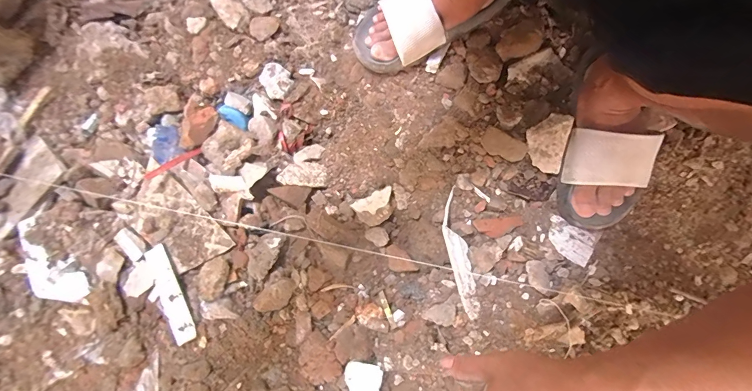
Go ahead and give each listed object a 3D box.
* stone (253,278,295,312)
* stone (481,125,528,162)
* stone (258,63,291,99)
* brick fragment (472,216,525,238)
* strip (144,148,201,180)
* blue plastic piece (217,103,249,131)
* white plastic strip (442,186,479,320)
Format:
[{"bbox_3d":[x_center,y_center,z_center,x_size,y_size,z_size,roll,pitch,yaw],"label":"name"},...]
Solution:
[{"bbox_3d":[-0.136,0.136,0.468,0.059,0.020,0.032,-29,78,-7],"label":"stone"},{"bbox_3d":[0.190,-0.075,0.516,0.066,0.010,0.037,35,79,9],"label":"stone"},{"bbox_3d":[-0.156,-0.181,0.534,0.043,0.015,0.053,-32,78,-7],"label":"stone"},{"bbox_3d":[0.179,0.045,0.503,0.074,0.012,0.027,-6,76,-1],"label":"brick fragment"},{"bbox_3d":[-0.289,-0.047,0.494,0.009,0.010,0.084,37,48,9],"label":"strip"},{"bbox_3d":[-0.220,-0.122,0.534,0.050,0.012,0.022,33,78,-12],"label":"blue plastic piece"},{"bbox_3d":[0.113,0.075,0.476,0.035,0.007,0.173,0,71,-29],"label":"white plastic strip"}]

